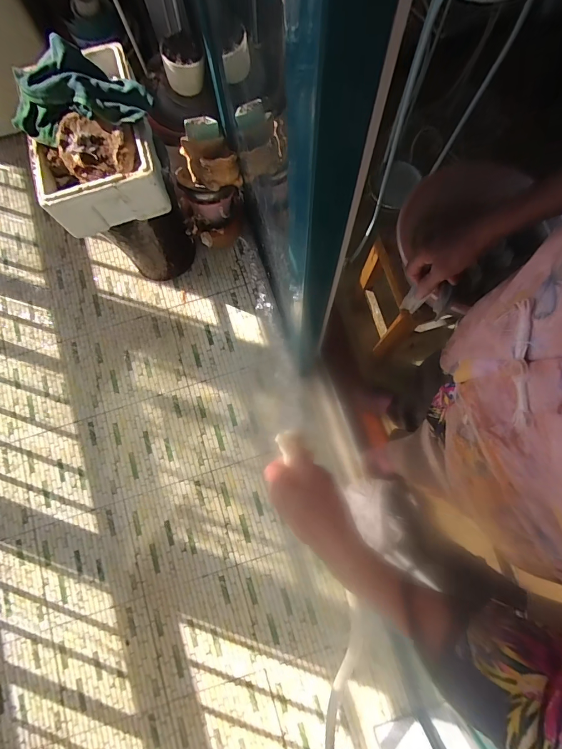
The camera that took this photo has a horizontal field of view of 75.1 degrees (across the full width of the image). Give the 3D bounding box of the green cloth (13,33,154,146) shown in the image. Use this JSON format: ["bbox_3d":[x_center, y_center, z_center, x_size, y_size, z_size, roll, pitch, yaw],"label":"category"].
[{"bbox_3d":[-0.460,-0.630,0.808,0.312,0.078,0.195,-8,78,1],"label":"green cloth"}]

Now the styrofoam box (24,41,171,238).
[{"bbox_3d":[-0.458,-0.573,0.874,0.274,0.160,0.403,-16,80,-2],"label":"styrofoam box"}]

